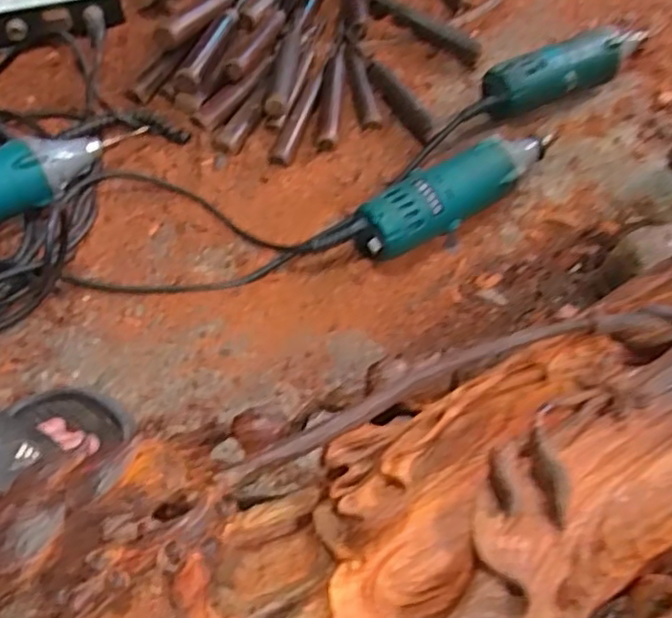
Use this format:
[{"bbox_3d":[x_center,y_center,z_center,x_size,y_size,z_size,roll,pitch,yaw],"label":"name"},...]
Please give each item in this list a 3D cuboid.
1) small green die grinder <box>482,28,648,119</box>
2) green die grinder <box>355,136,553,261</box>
[{"bbox_3d":[0.231,-0.241,0.659,0.215,0.060,0.052,-28,63,-17],"label":"small green die grinder"},{"bbox_3d":[0.107,-0.103,0.556,0.210,0.053,0.055,-33,65,-19],"label":"green die grinder"}]

